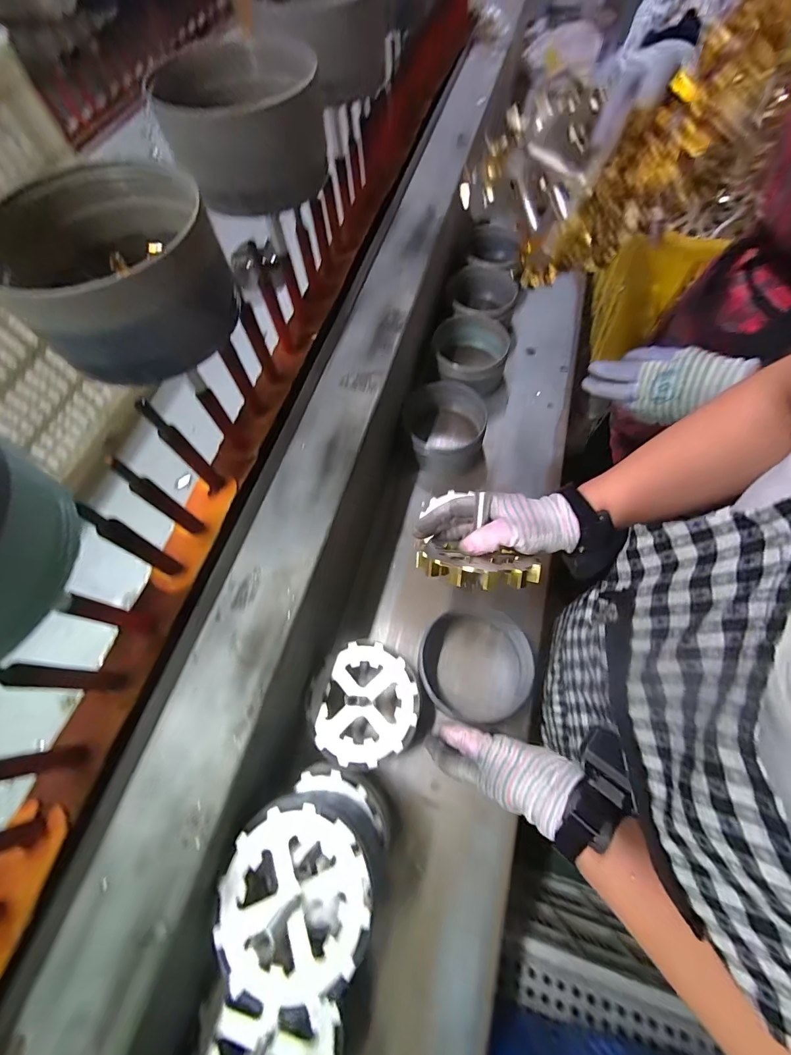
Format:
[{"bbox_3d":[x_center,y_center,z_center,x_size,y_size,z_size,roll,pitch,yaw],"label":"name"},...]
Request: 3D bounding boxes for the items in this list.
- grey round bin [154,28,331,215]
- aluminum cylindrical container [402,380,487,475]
[{"bbox_3d":[-0.127,-0.347,0.333,0.122,0.066,0.138,-15,71,-7],"label":"grey round bin"},{"bbox_3d":[0.080,-0.161,0.671,0.138,0.112,0.142,1,70,-1],"label":"aluminum cylindrical container"}]

